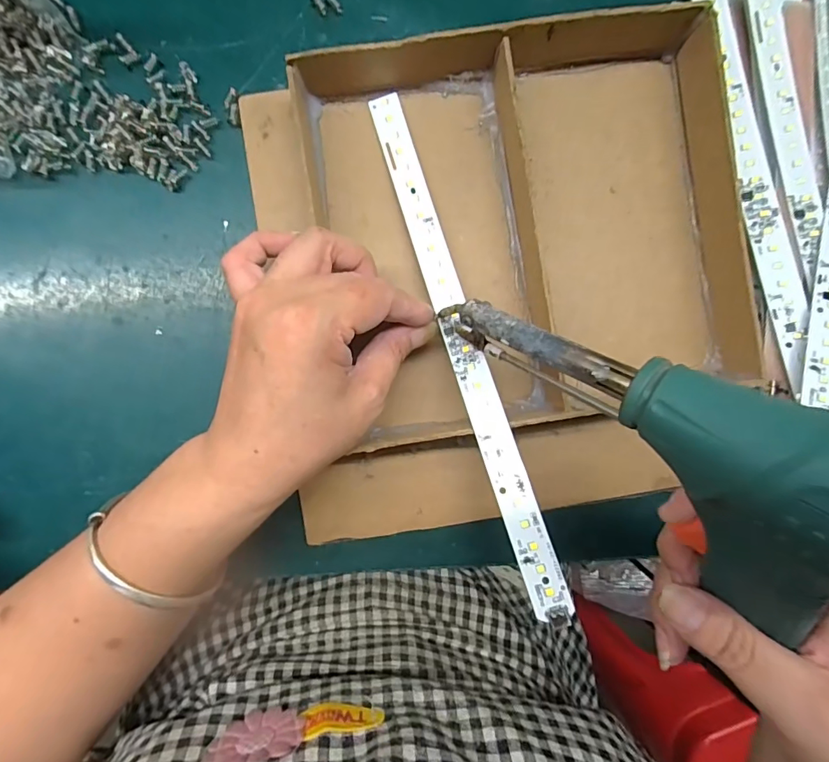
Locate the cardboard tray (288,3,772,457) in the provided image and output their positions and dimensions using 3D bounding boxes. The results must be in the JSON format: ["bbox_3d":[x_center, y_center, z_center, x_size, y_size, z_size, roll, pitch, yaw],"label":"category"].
[{"bbox_3d":[0.062,-0.086,0.249,0.222,0.033,0.218,-9,90,-1],"label":"cardboard tray"}]

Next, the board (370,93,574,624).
[{"bbox_3d":[0.023,-0.027,0.237,0.017,0.011,0.278,-17,77,-1],"label":"board"}]

